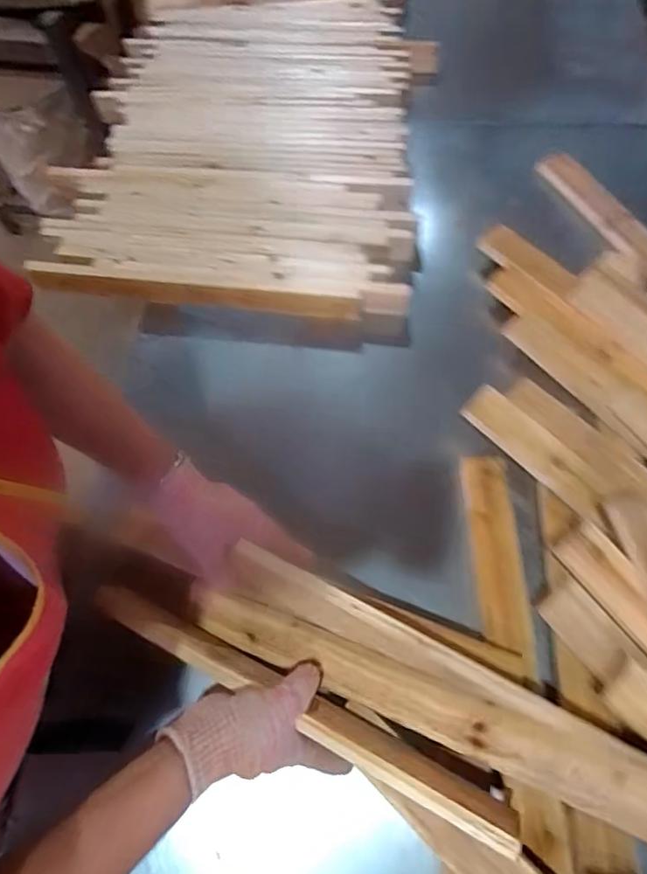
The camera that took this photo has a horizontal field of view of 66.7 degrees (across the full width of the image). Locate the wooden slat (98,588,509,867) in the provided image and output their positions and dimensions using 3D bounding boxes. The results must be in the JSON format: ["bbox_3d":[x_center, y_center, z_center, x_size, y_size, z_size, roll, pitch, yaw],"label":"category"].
[{"bbox_3d":[-0.043,0.248,0.471,0.442,0.042,0.032,20,68,20],"label":"wooden slat"}]

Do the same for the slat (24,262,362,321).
[{"bbox_3d":[-0.198,-0.216,0.741,0.498,0.058,0.022,7,67,5],"label":"slat"}]

